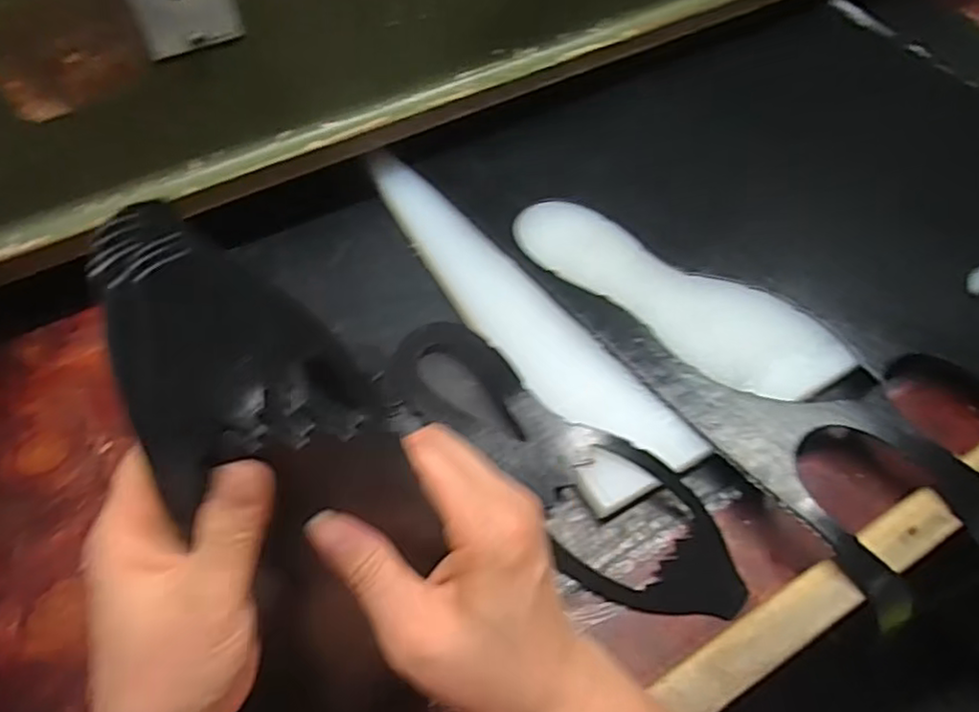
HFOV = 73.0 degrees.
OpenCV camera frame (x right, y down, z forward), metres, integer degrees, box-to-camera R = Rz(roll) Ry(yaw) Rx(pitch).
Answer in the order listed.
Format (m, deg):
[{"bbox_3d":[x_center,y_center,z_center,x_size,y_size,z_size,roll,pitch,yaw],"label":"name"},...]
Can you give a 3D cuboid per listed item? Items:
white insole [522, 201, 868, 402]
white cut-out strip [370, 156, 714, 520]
[{"bbox_3d":[0.147,-0.052,0.550,0.287,0.014,0.092,31,63,16],"label":"white insole"},{"bbox_3d":[0.023,-0.045,0.551,0.086,0.025,0.371,-27,63,-16],"label":"white cut-out strip"}]

